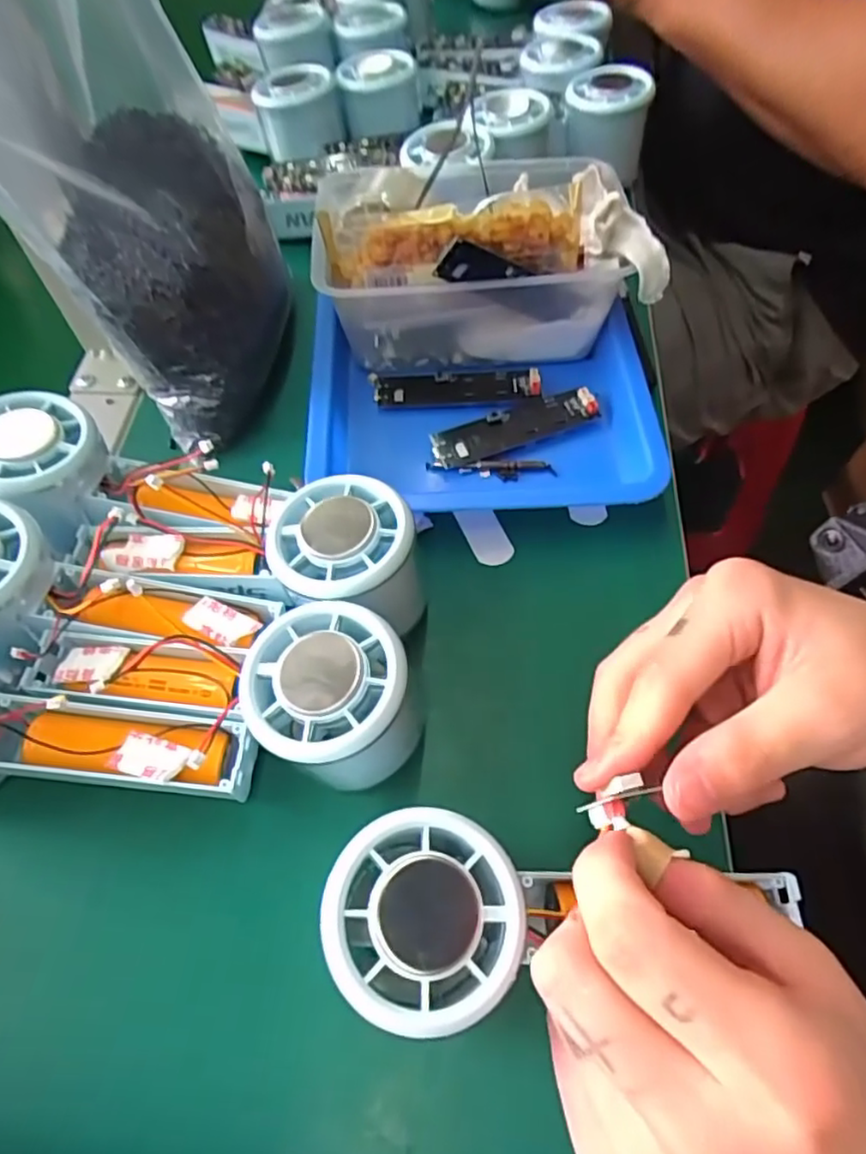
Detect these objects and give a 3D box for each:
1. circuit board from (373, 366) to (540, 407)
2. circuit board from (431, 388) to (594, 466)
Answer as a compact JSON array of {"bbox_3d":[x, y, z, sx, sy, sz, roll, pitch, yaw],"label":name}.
[{"bbox_3d":[0.012,-0.107,0.359,0.092,0.007,0.022,-1,59,2],"label":"circuit board"},{"bbox_3d":[0.043,-0.080,0.341,0.091,0.006,0.024,-19,60,-9],"label":"circuit board"}]

